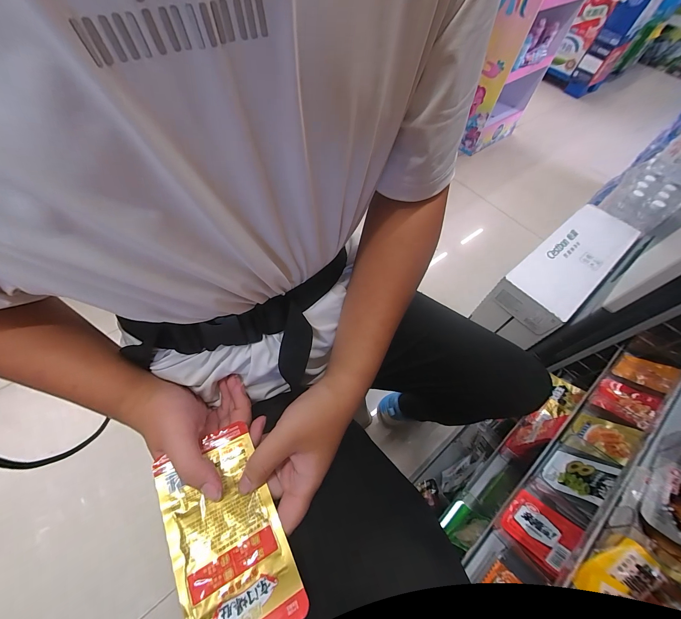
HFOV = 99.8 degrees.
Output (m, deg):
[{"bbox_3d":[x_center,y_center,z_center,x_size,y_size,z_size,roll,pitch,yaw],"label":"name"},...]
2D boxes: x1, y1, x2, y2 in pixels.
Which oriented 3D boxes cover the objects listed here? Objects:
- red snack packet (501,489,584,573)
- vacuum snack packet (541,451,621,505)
[{"bbox_3d":[0.276,0.303,0.401,0.066,0.013,0.080,-37,24,-18],"label":"red snack packet"},{"bbox_3d":[0.352,0.245,0.426,0.067,0.090,0.010,-32,89,-21],"label":"vacuum snack packet"}]

